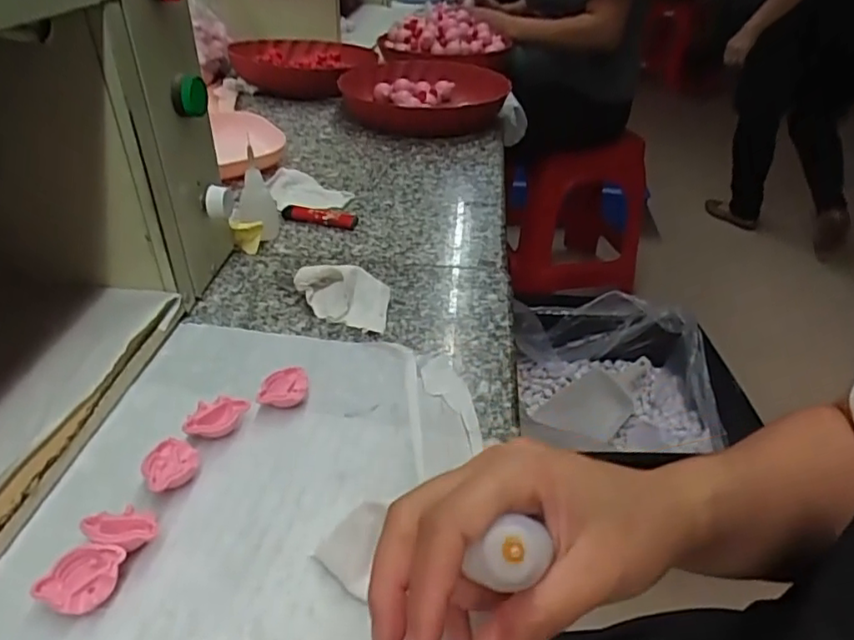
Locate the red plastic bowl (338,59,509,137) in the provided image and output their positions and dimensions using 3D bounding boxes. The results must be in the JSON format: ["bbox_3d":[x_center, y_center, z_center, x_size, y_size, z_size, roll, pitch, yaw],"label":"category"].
[{"bbox_3d":[0.001,-0.309,0.849,0.238,0.070,0.235,3,35,-4],"label":"red plastic bowl"}]

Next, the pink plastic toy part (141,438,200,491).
[{"bbox_3d":[-0.140,0.080,0.331,0.027,0.012,0.031,-17,41,-30],"label":"pink plastic toy part"}]

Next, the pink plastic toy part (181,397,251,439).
[{"bbox_3d":[-0.125,0.059,0.362,0.036,0.015,0.022,-8,37,-19],"label":"pink plastic toy part"}]

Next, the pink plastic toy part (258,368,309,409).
[{"bbox_3d":[-0.092,0.044,0.385,0.031,0.016,0.027,-6,36,-18],"label":"pink plastic toy part"}]

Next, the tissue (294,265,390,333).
[{"bbox_3d":[-0.065,-0.018,0.456,0.070,0.033,0.052,1,35,-1],"label":"tissue"}]

